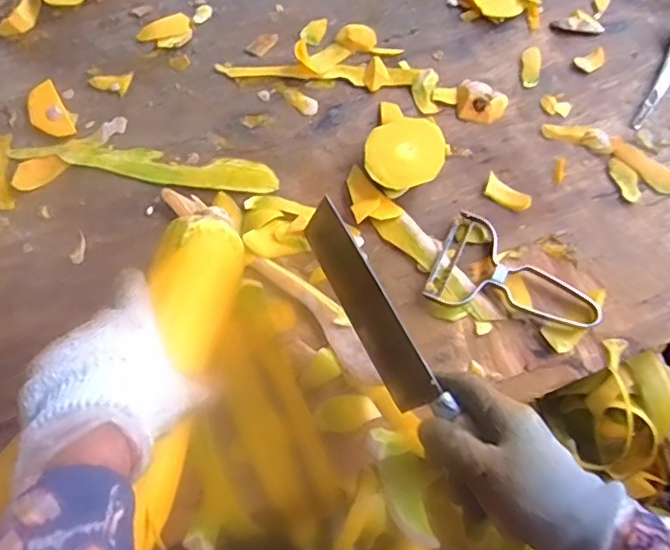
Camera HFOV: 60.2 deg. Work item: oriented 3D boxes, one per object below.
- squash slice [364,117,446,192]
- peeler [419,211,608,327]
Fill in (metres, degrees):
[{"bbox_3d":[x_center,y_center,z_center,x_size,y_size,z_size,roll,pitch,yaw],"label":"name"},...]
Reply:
[{"bbox_3d":[0.068,-0.117,0.565,0.074,0.026,0.081,0,70,1],"label":"squash slice"},{"bbox_3d":[0.165,0.010,0.523,0.150,0.013,0.093,26,73,10],"label":"peeler"}]

